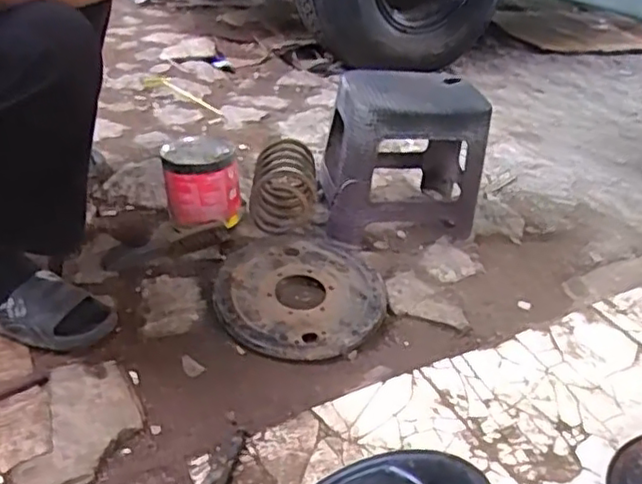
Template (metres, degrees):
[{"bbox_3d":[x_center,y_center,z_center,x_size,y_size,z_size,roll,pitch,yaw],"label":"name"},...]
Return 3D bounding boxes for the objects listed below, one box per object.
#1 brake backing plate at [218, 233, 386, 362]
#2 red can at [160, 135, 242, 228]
[{"bbox_3d":[-0.037,0.091,1.196,0.299,0.062,0.293,2,34,-1],"label":"brake backing plate"},{"bbox_3d":[-0.249,-0.127,1.369,0.152,0.144,0.161,3,34,-2],"label":"red can"}]

